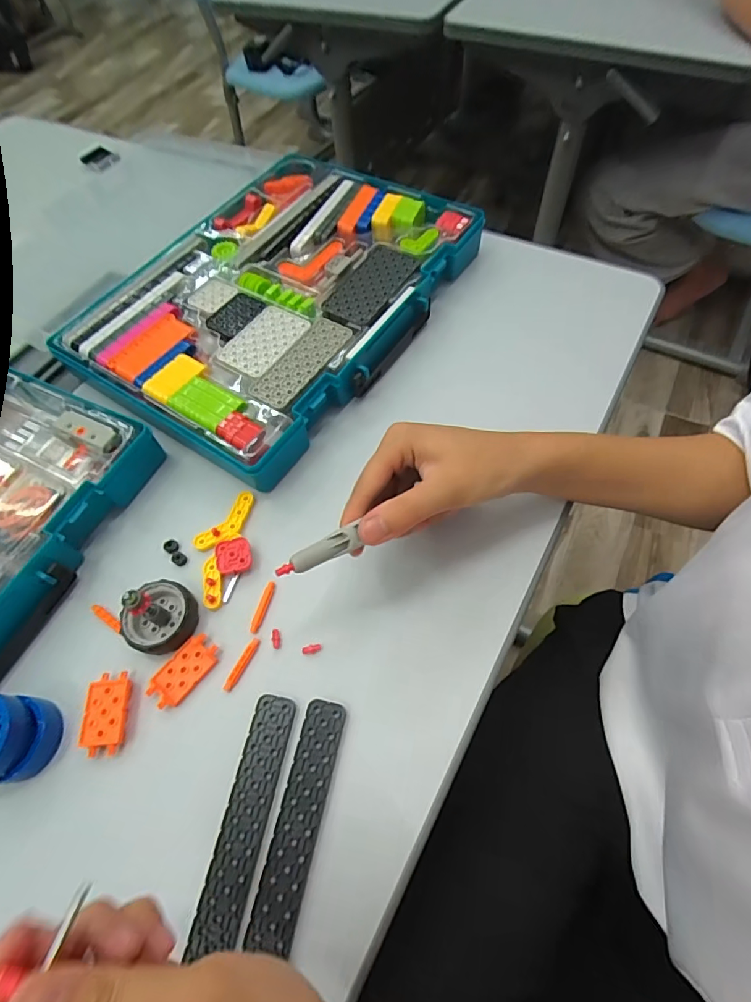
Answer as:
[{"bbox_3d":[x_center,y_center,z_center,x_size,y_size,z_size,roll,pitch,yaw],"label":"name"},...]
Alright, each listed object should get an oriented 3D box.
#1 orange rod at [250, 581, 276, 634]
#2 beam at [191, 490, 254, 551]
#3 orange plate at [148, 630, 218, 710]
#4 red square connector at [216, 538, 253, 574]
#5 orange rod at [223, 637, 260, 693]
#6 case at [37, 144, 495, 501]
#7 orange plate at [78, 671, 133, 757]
[{"bbox_3d":[-0.081,0.075,0.339,0.007,0.004,0.037,14,64,10],"label":"orange rod"},{"bbox_3d":[-0.116,0.017,0.371,0.021,0.004,0.058,36,70,19],"label":"beam"},{"bbox_3d":[-0.130,0.114,0.321,0.026,0.004,0.047,36,69,19],"label":"orange plate"},{"bbox_3d":[-0.105,0.041,0.355,0.026,0.009,0.027,-12,63,-4],"label":"red square connector"},{"bbox_3d":[-0.091,0.110,0.321,0.007,0.004,0.037,23,66,14],"label":"orange rod"},{"bbox_3d":[-0.095,-0.202,0.464,0.272,0.040,0.359,32,68,17],"label":"case"},{"bbox_3d":[-0.174,0.138,0.310,0.025,0.013,0.048,-5,62,0],"label":"orange plate"}]

